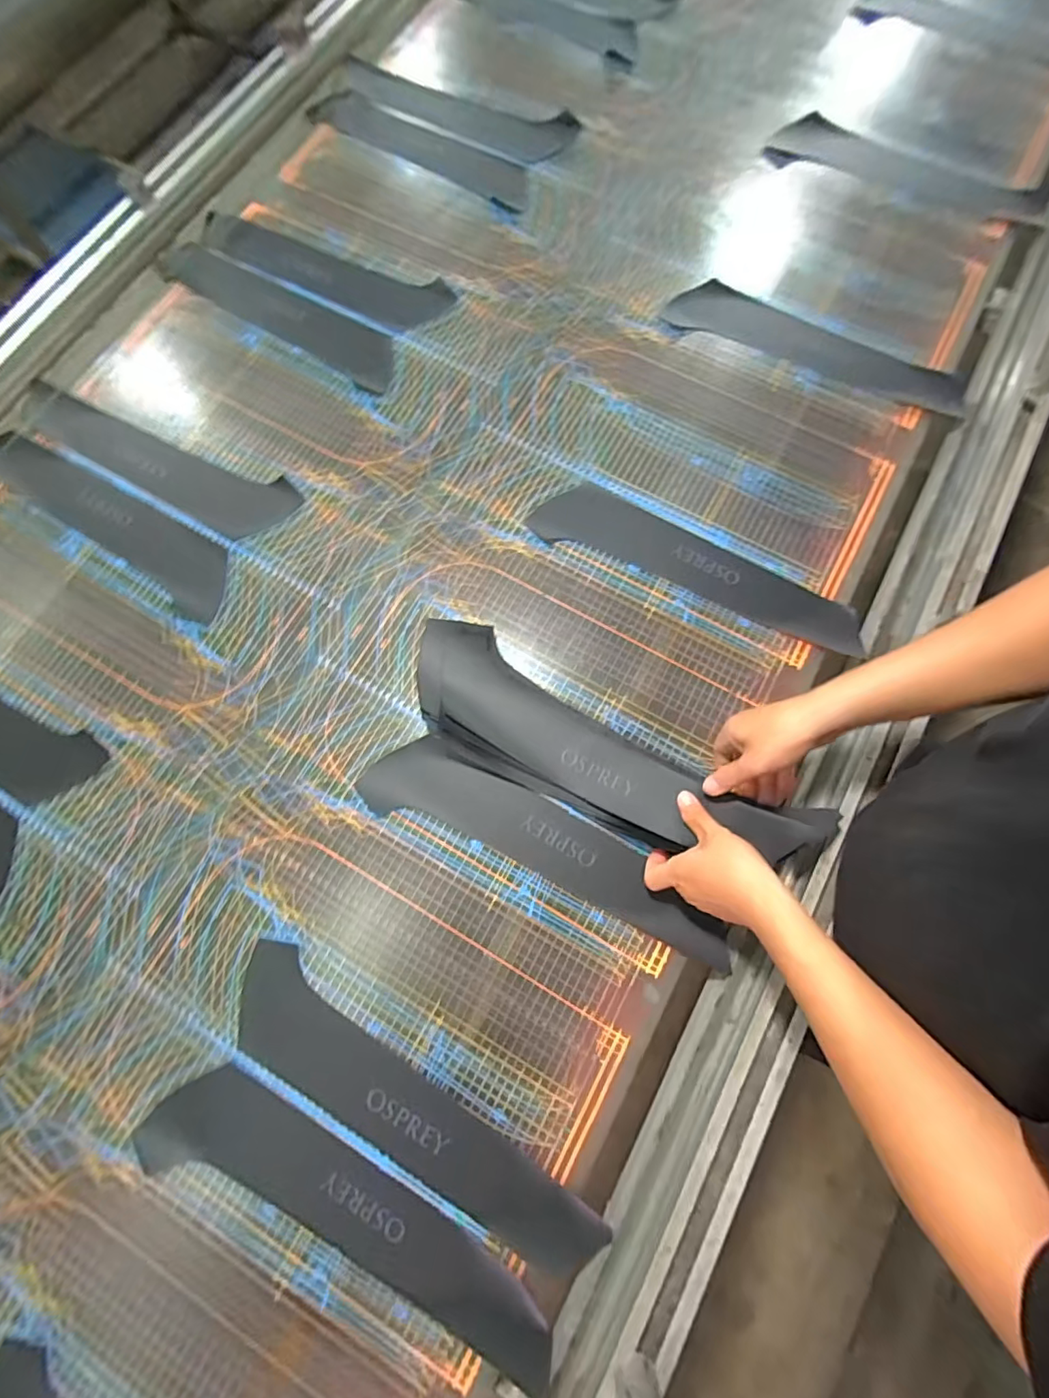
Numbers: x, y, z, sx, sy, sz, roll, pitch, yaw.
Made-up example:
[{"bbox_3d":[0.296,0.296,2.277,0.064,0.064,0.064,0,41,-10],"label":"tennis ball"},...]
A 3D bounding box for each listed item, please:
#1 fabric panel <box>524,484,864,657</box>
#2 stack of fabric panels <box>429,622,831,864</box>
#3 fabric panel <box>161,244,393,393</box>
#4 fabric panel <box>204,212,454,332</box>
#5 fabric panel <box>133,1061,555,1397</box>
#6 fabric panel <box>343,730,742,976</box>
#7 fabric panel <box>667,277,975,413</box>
[{"bbox_3d":[0.220,-0.178,0.647,0.415,0.010,0.098,23,75,6],"label":"fabric panel"},{"bbox_3d":[0.073,0.060,0.570,0.452,0.057,0.154,26,79,9],"label":"stack of fabric panels"},{"bbox_3d":[-0.364,-0.582,0.751,0.437,0.007,0.091,33,80,9],"label":"fabric panel"},{"bbox_3d":[-0.309,-0.648,0.768,0.409,0.009,0.102,23,75,6],"label":"fabric panel"},{"bbox_3d":[-0.170,0.493,0.488,0.431,0.009,0.098,25,79,7],"label":"fabric panel"},{"bbox_3d":[0.022,0.164,0.564,0.428,0.018,0.092,26,79,7],"label":"fabric panel"},{"bbox_3d":[0.419,-0.516,0.733,0.426,0.009,0.123,20,73,4],"label":"fabric panel"}]

